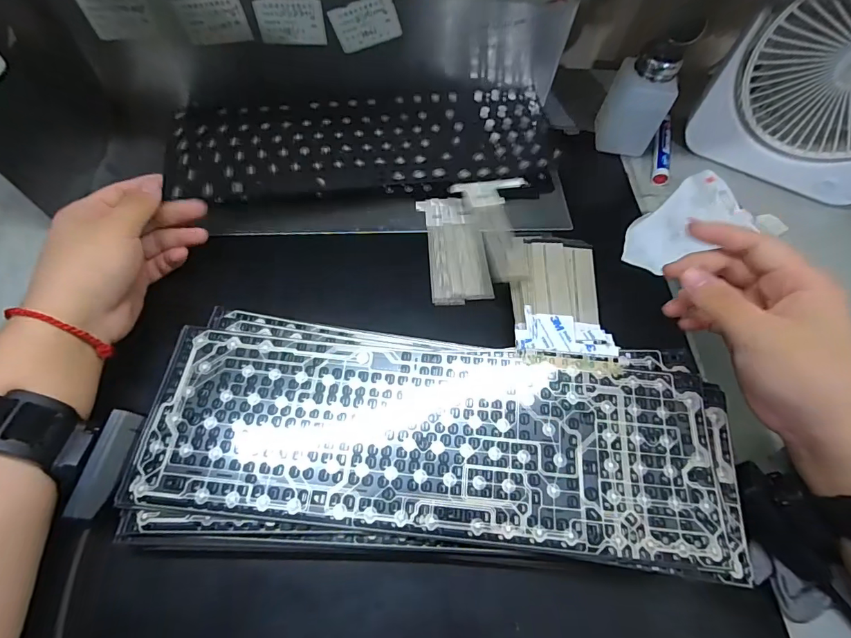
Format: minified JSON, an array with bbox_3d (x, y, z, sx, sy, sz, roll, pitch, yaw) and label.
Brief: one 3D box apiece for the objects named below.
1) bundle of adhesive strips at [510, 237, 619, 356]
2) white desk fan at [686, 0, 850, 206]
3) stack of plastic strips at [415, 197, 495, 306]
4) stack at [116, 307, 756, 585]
[{"bbox_3d":[0.105,-0.019,0.341,0.068,0.014,0.109,4,54,1],"label":"bundle of adhesive strips"},{"bbox_3d":[0.368,-0.203,0.380,0.184,0.172,0.052,37,66,15],"label":"white desk fan"},{"bbox_3d":[0.027,-0.067,0.394,0.054,0.006,0.113,-6,62,-7],"label":"stack of plastic strips"},{"bbox_3d":[0.011,0.081,0.299,0.387,0.046,0.158,6,62,0],"label":"stack"}]

